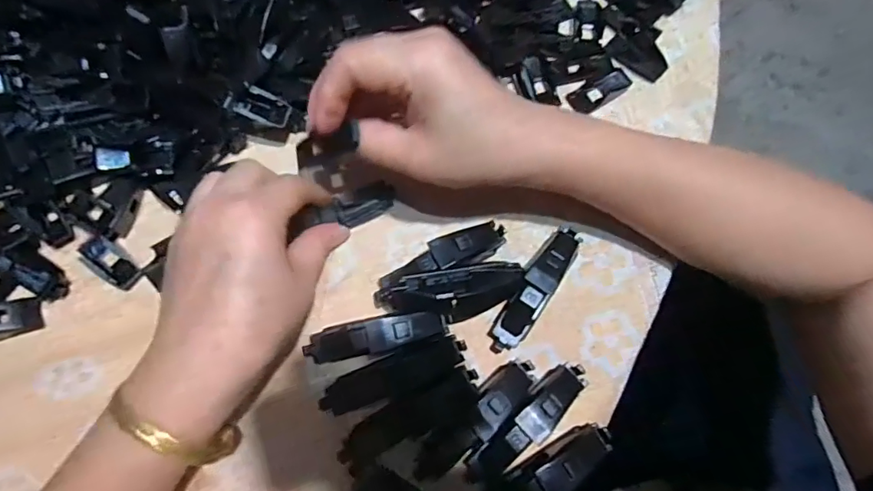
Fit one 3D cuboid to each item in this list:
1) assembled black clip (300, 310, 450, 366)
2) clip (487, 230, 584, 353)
[{"bbox_3d":[-0.033,0.050,0.267,0.078,0.019,0.020,-8,76,-1],"label":"assembled black clip"},{"bbox_3d":[0.057,0.023,0.278,0.019,0.025,0.082,32,79,8],"label":"clip"}]

